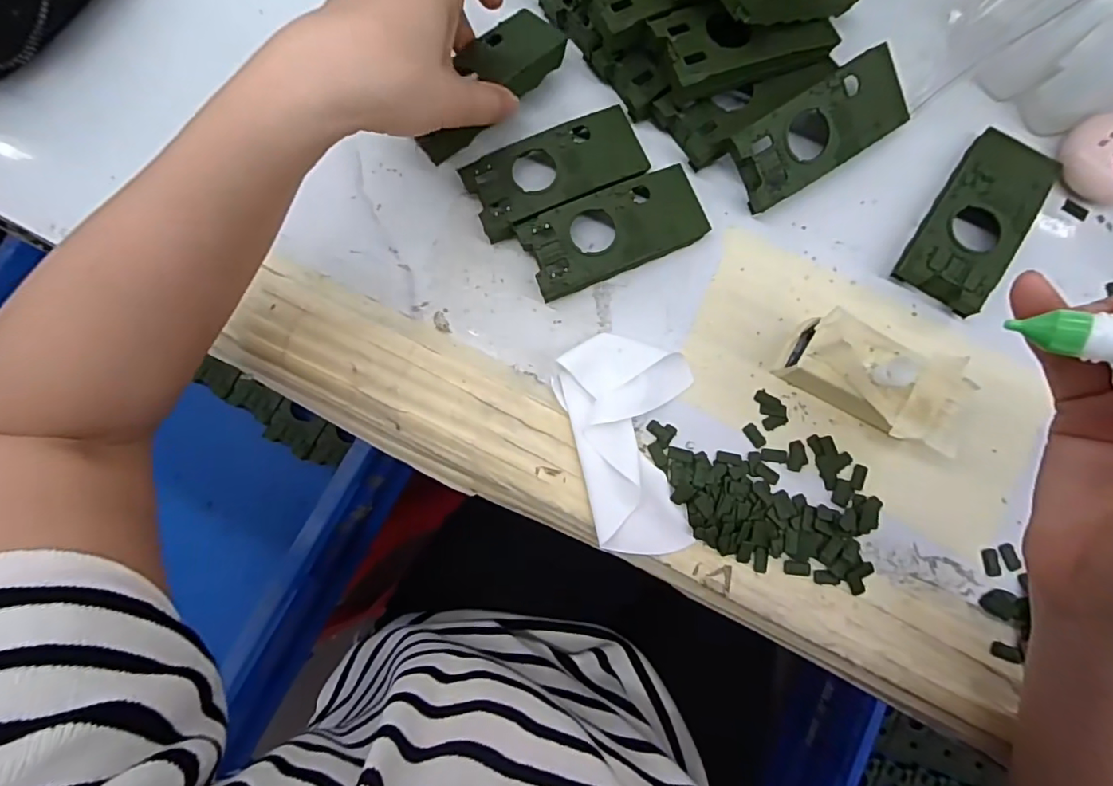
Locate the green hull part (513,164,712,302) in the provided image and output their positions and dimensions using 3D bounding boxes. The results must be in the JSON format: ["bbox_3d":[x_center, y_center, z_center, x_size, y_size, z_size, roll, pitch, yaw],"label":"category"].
[{"bbox_3d":[0.034,-0.093,0.301,0.103,0.018,0.047,-23,83,-1],"label":"green hull part"}]

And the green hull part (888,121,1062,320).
[{"bbox_3d":[0.237,-0.097,0.294,0.051,0.017,0.104,38,83,11],"label":"green hull part"}]

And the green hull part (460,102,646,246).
[{"bbox_3d":[0.000,-0.130,0.307,0.102,0.017,0.046,-24,83,-1],"label":"green hull part"}]

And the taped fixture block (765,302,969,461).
[{"bbox_3d":[0.166,-0.005,0.276,0.086,0.044,0.048,21,84,5],"label":"taped fixture block"}]

